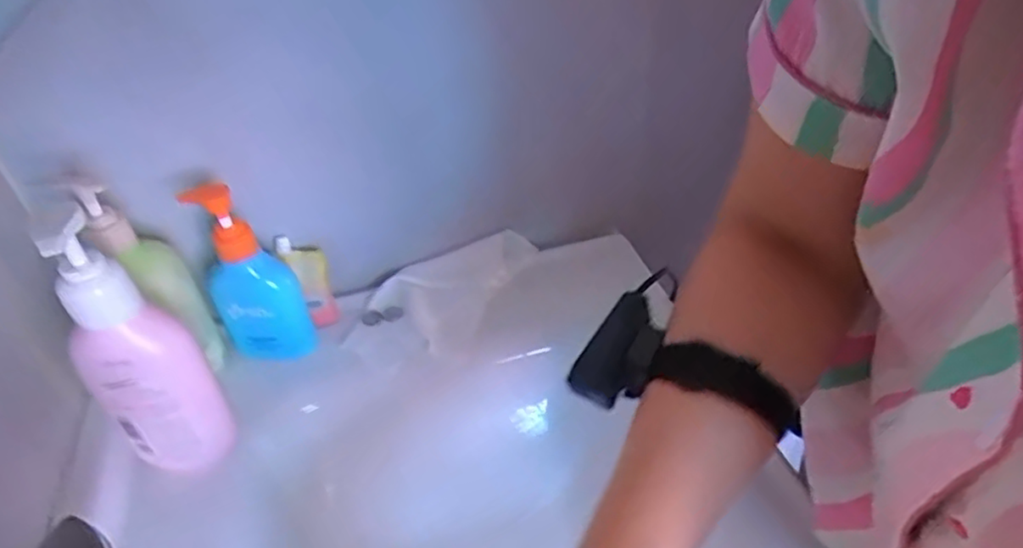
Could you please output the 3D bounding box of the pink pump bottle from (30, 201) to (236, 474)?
[{"bbox_3d":[-0.249,0.054,0.437,0.055,0.211,0.063,20,47,23],"label":"pink pump bottle"}]

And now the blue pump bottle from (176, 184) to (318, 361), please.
[{"bbox_3d":[-0.215,0.005,0.541,0.068,0.162,0.048,-22,46,-20],"label":"blue pump bottle"}]

